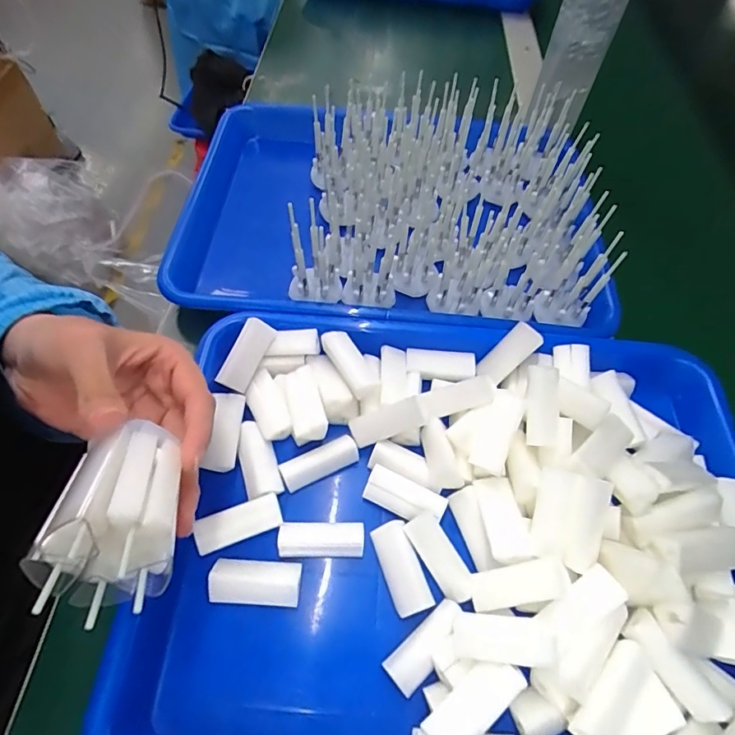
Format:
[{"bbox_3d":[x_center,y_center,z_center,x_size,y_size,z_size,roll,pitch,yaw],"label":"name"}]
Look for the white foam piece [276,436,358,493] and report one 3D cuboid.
[{"bbox_3d":[-0.028,0.057,0.282,0.046,0.014,0.017,-23,84,-2],"label":"white foam piece"}]

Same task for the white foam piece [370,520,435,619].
[{"bbox_3d":[0.018,0.107,0.251,0.019,0.008,0.045,-17,61,-13],"label":"white foam piece"}]

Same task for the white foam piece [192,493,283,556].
[{"bbox_3d":[-0.070,0.085,0.254,0.045,0.010,0.017,-16,60,-13],"label":"white foam piece"}]

